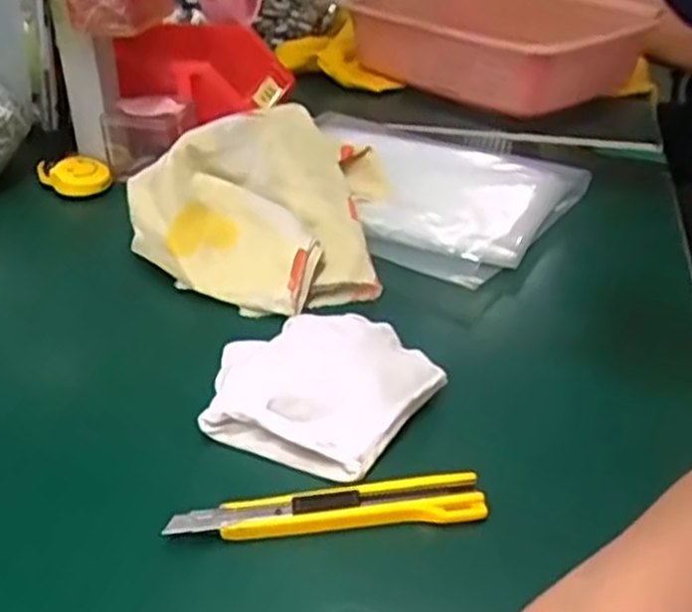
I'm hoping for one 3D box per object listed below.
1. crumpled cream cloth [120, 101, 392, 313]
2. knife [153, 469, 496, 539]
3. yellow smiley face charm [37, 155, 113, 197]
[{"bbox_3d":[-0.038,-0.069,0.516,0.175,0.063,0.143,-19,38,-27],"label":"crumpled cream cloth"},{"bbox_3d":[-0.007,0.089,0.345,0.133,0.009,0.020,-4,33,-7],"label":"knife"},{"bbox_3d":[-0.206,-0.102,0.619,0.050,0.013,0.042,37,61,16],"label":"yellow smiley face charm"}]

